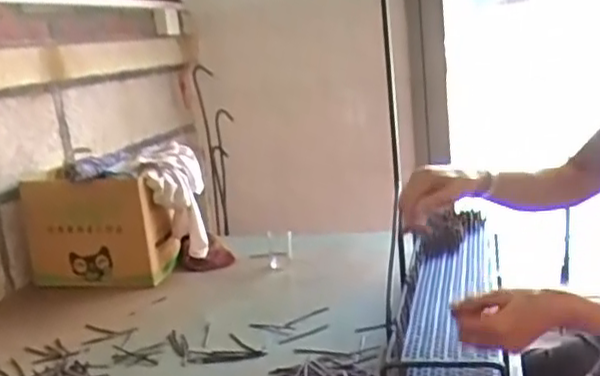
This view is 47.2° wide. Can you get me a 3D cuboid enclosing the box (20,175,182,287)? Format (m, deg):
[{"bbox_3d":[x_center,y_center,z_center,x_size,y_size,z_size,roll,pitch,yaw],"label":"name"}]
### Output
[{"bbox_3d":[-0.443,0.086,1.528,0.309,0.243,0.137,-2,13,20],"label":"box"}]

